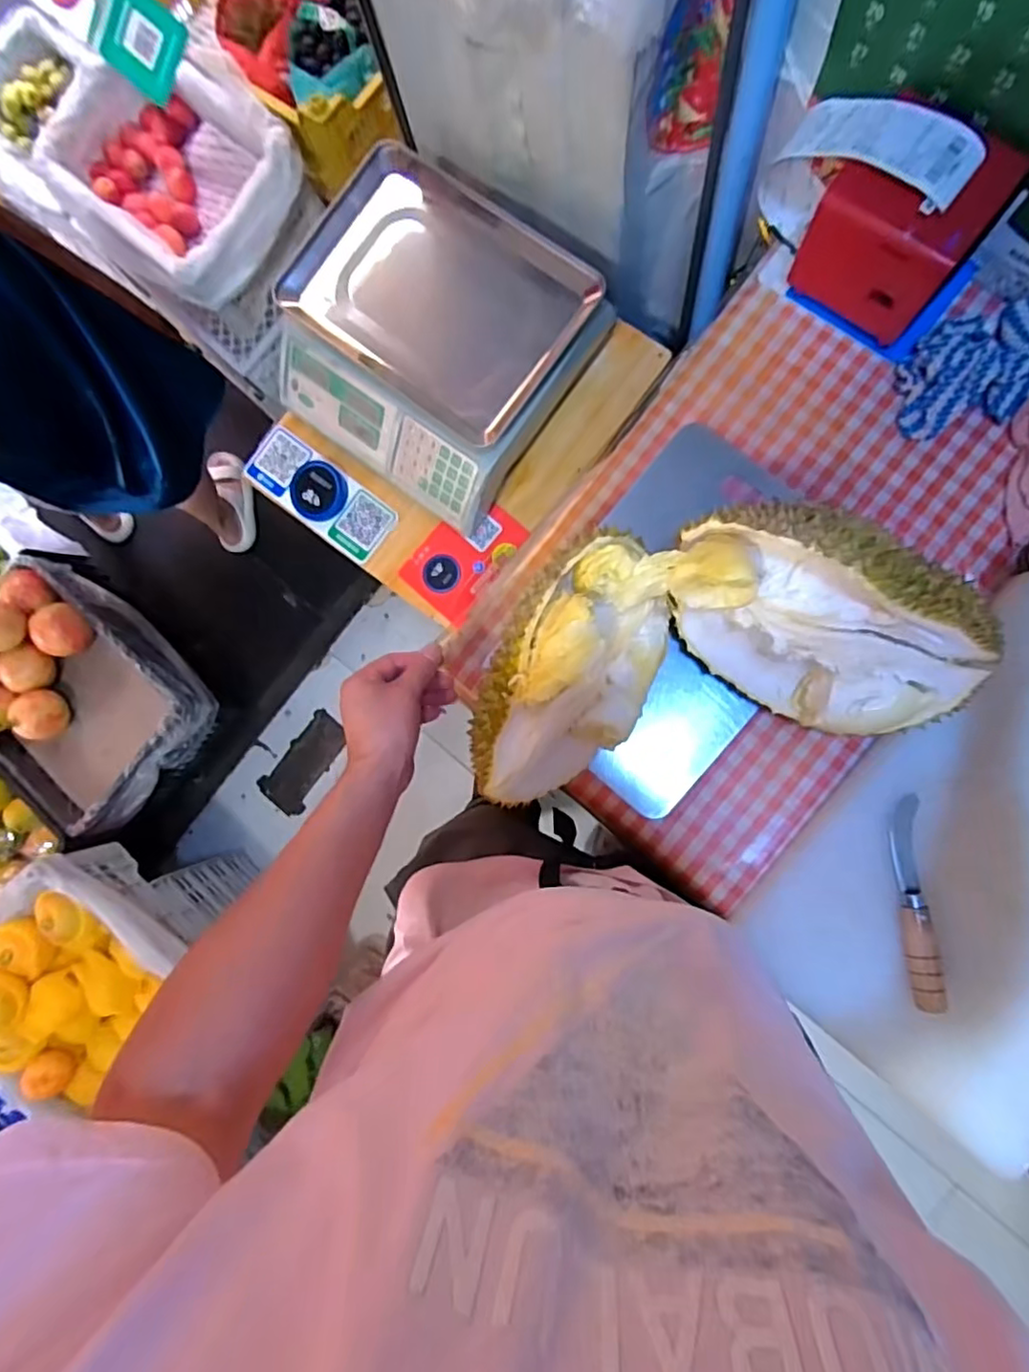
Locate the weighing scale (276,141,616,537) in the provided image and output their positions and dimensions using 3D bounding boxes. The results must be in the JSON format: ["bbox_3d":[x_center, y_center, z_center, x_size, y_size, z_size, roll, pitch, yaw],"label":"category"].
[{"bbox_3d":[-0.105,-0.421,0.765,0.333,0.117,0.317,36,91,8],"label":"weighing scale"}]

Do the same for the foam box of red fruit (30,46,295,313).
[{"bbox_3d":[-0.559,-0.839,1.013,0.404,0.104,0.324,43,92,8],"label":"foam box of red fruit"}]

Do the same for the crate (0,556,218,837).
[{"bbox_3d":[-0.904,0.020,1.265,0.499,0.232,0.380,36,91,8],"label":"crate"}]

